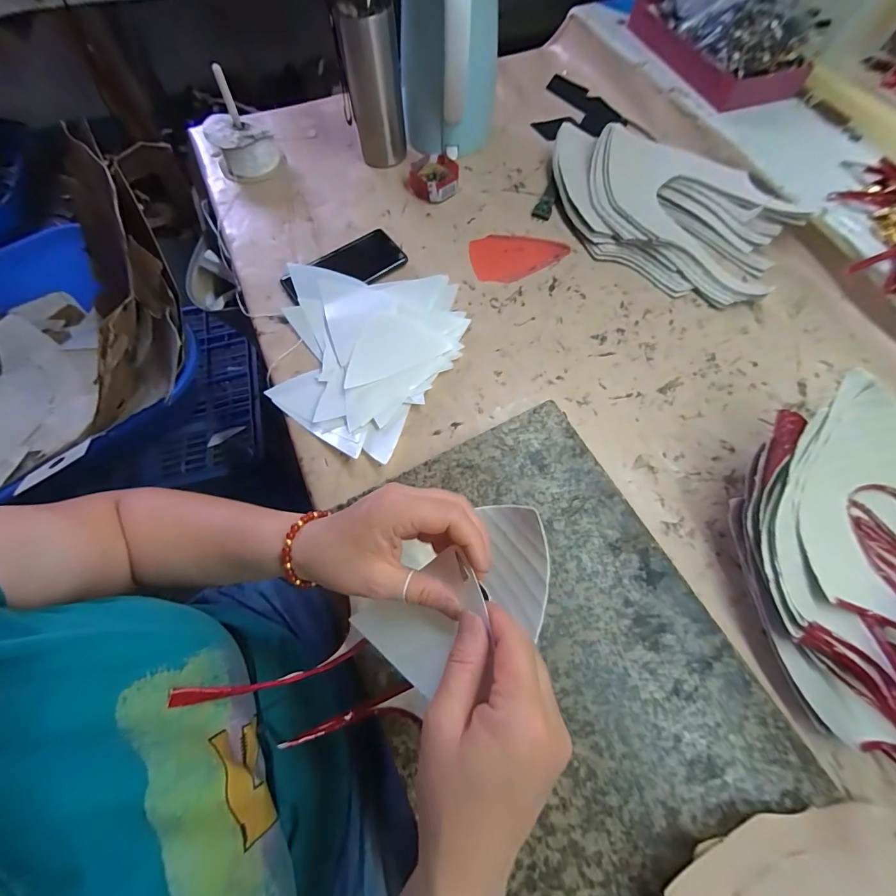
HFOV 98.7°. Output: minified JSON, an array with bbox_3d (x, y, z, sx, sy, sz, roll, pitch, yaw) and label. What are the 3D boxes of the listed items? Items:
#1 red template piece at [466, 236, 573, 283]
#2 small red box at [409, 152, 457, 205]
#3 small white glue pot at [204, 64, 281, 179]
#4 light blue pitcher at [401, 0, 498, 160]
[{"bbox_3d":[0.102,-0.272,0.545,0.136,0.004,0.085,-3,68,-1],"label":"red template piece"},{"bbox_3d":[-0.021,-0.411,0.588,0.071,0.031,0.072,2,68,1],"label":"small red box"},{"bbox_3d":[-0.320,-0.486,0.574,0.091,0.110,0.111,-27,70,-10],"label":"small white glue pot"},{"bbox_3d":[-0.001,-0.538,0.536,0.129,0.232,0.125,1,68,1],"label":"light blue pitcher"}]

